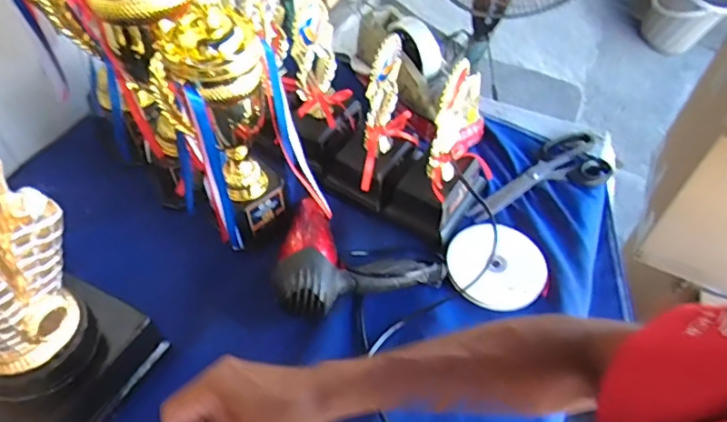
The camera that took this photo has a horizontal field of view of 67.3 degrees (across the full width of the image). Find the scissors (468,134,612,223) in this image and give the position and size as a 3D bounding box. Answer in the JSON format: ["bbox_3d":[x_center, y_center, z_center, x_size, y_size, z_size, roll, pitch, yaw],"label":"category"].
[{"bbox_3d":[0.233,-0.037,0.702,0.216,0.017,0.088,-31,59,-25],"label":"scissors"}]

